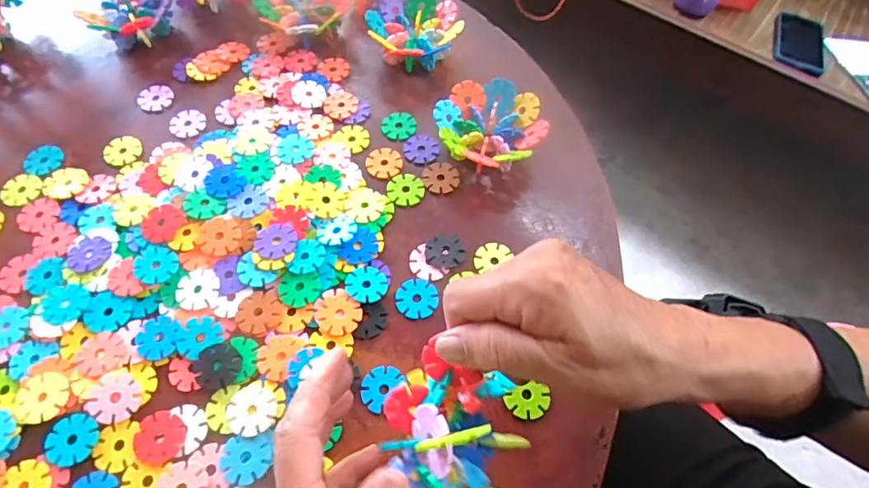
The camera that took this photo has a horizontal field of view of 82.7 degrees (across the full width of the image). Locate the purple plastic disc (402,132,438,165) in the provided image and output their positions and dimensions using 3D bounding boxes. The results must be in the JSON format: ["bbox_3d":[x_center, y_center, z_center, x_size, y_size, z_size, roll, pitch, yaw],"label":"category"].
[{"bbox_3d":[-0.012,-0.086,0.446,0.030,0.004,0.033,1,62,-1],"label":"purple plastic disc"}]

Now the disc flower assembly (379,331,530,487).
[{"bbox_3d":[0.014,0.111,0.245,0.070,0.082,0.102,-2,62,-2],"label":"disc flower assembly"}]

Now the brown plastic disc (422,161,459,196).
[{"bbox_3d":[0.006,-0.058,0.430,0.031,0.004,0.033,1,62,-1],"label":"brown plastic disc"}]

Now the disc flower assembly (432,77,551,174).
[{"bbox_3d":[0.047,-0.097,0.430,0.087,0.043,0.084,-9,62,-6],"label":"disc flower assembly"}]

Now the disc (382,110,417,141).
[{"bbox_3d":[-0.032,-0.110,0.458,0.030,0.004,0.033,1,62,-1],"label":"disc"}]

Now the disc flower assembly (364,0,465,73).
[{"bbox_3d":[-0.019,-0.207,0.489,0.088,0.043,0.075,5,62,1],"label":"disc flower assembly"}]

